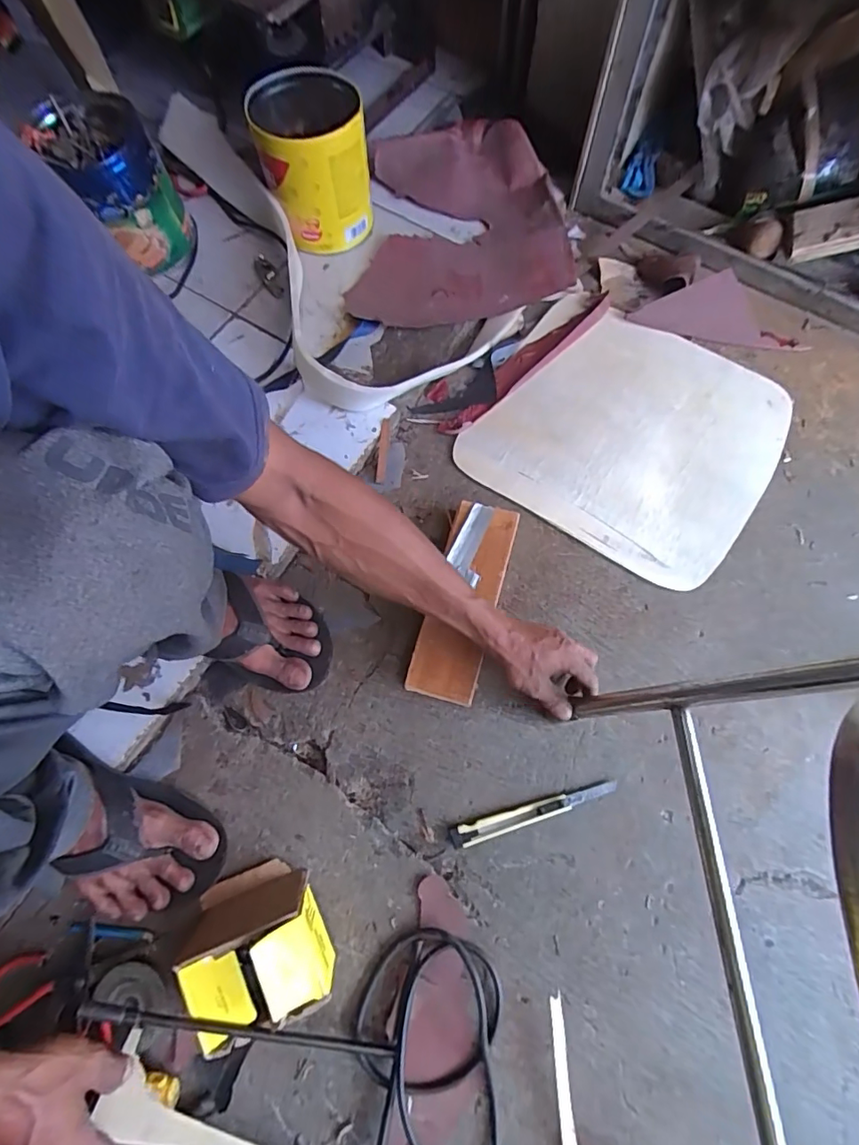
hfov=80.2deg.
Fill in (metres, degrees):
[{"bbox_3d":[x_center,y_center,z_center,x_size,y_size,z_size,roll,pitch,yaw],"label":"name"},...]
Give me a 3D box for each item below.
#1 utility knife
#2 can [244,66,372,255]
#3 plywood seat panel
[{"bbox_3d":[0.111,0.256,0.540,0.182,0.009,0.020,-16,72,-5],"label":"utility knife"},{"bbox_3d":[-0.153,-0.555,0.699,0.134,0.153,0.120,-4,71,-1],"label":"can"},{"bbox_3d":[0.278,-0.192,0.695,0.354,0.011,0.364,33,75,11],"label":"plywood seat panel"}]

